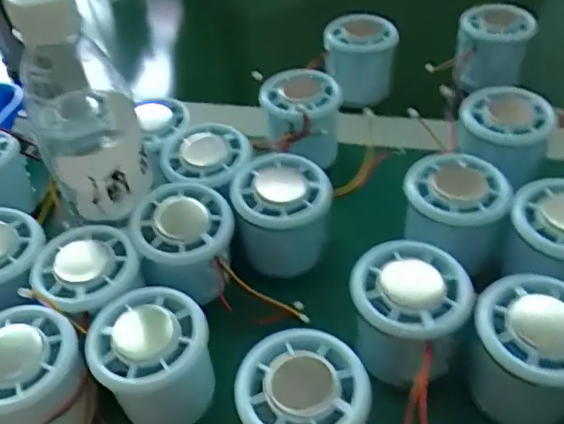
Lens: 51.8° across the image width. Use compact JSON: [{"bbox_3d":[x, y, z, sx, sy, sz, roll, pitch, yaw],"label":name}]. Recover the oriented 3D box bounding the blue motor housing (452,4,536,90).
[{"bbox_3d":[0.173,-0.133,0.479,0.056,0.058,0.048,10,47,15],"label":"blue motor housing"}]

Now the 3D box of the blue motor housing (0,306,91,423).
[{"bbox_3d":[-0.124,0.085,0.291,0.054,0.052,0.055,-3,45,3],"label":"blue motor housing"}]

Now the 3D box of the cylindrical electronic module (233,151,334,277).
[{"bbox_3d":[0.001,0.003,0.350,0.058,0.054,0.059,-10,45,-4],"label":"cylindrical electronic module"}]

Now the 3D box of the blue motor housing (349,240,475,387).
[{"bbox_3d":[0.064,0.052,0.298,0.061,0.047,0.060,-19,47,-13],"label":"blue motor housing"}]

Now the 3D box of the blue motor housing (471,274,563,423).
[{"bbox_3d":[0.122,0.070,0.284,0.051,0.058,0.054,-3,45,3],"label":"blue motor housing"}]

